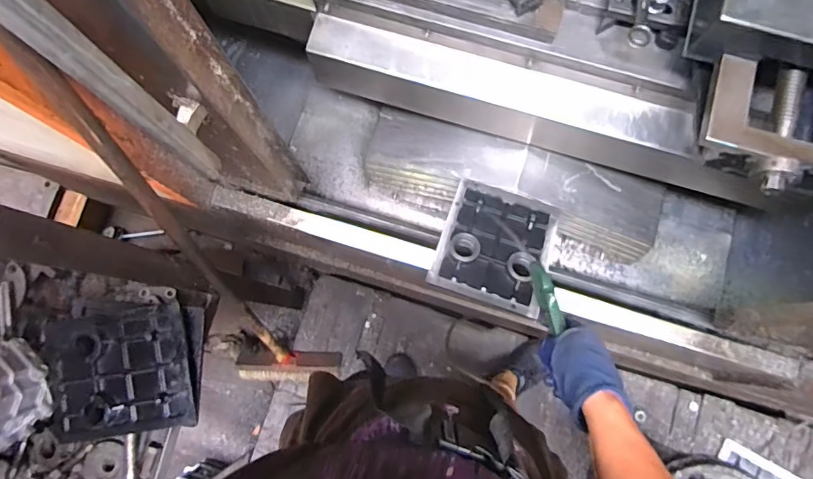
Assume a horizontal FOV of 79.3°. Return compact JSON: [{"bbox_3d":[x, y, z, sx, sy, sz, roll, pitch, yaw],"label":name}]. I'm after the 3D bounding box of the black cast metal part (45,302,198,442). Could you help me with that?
[{"bbox_3d":[-0.507,0.236,0.863,0.280,0.050,0.212,-8,79,-1],"label":"black cast metal part"}]

